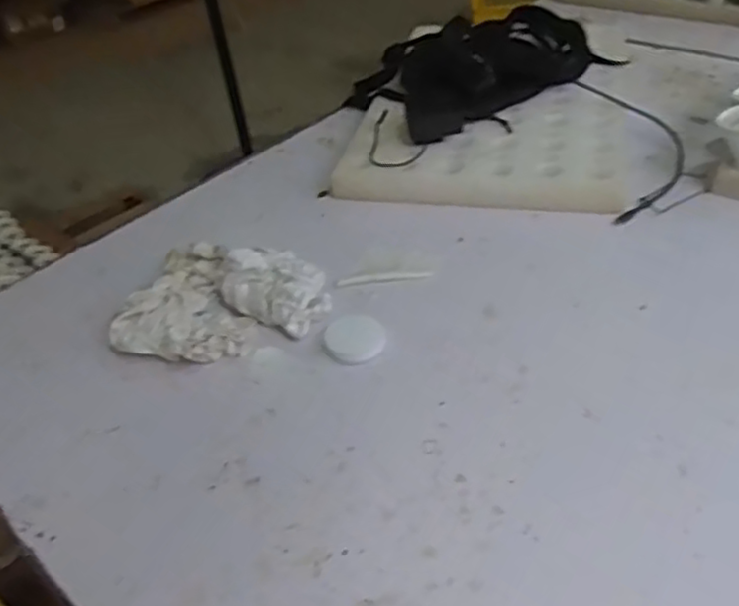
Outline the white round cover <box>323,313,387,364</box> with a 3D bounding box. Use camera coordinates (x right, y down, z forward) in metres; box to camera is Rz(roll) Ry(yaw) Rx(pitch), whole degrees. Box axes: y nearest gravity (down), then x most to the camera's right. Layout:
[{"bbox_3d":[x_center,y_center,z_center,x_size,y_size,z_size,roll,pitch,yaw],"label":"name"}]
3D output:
[{"bbox_3d":[-0.014,0.035,0.695,0.062,0.007,0.063,-5,39,4],"label":"white round cover"}]

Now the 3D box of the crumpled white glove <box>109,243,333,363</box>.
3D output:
[{"bbox_3d":[-0.149,-0.005,0.739,0.206,0.050,0.188,-5,39,4],"label":"crumpled white glove"}]

